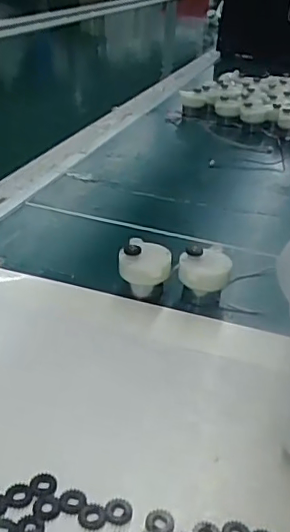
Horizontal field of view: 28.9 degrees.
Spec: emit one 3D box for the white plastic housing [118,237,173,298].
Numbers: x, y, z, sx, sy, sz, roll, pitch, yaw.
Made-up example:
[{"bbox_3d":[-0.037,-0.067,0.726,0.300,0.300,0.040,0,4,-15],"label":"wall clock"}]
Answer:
[{"bbox_3d":[0.000,0.001,0.352,0.031,0.031,0.034,7,31,3],"label":"white plastic housing"}]

